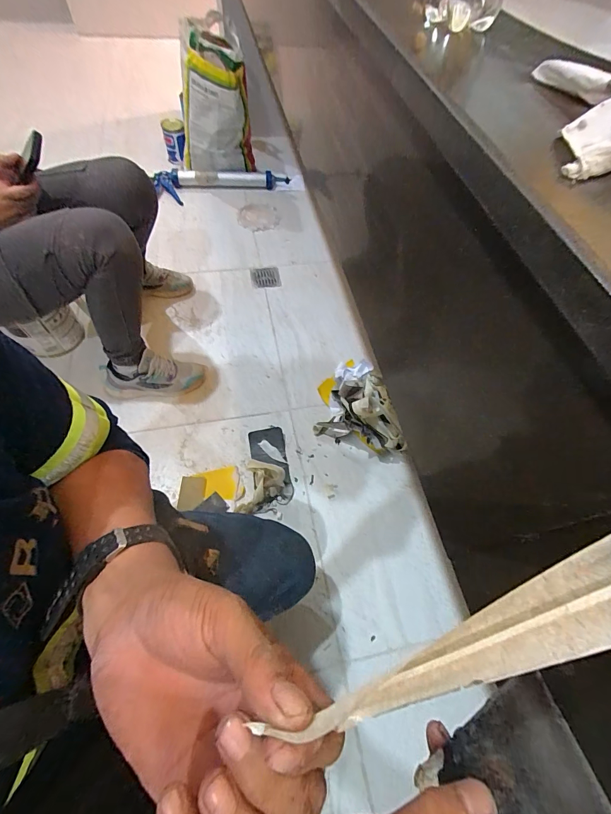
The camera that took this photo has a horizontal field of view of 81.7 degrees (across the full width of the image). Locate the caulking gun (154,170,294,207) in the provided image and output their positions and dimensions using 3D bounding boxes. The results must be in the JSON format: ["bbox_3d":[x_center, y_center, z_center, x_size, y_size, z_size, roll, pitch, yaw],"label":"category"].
[{"bbox_3d":[-0.347,-0.934,1.470,0.554,0.077,0.133,1,61,-4],"label":"caulking gun"}]

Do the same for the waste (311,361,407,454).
[{"bbox_3d":[0.163,-0.025,0.959,0.246,0.159,0.248,13,60,2],"label":"waste"}]

